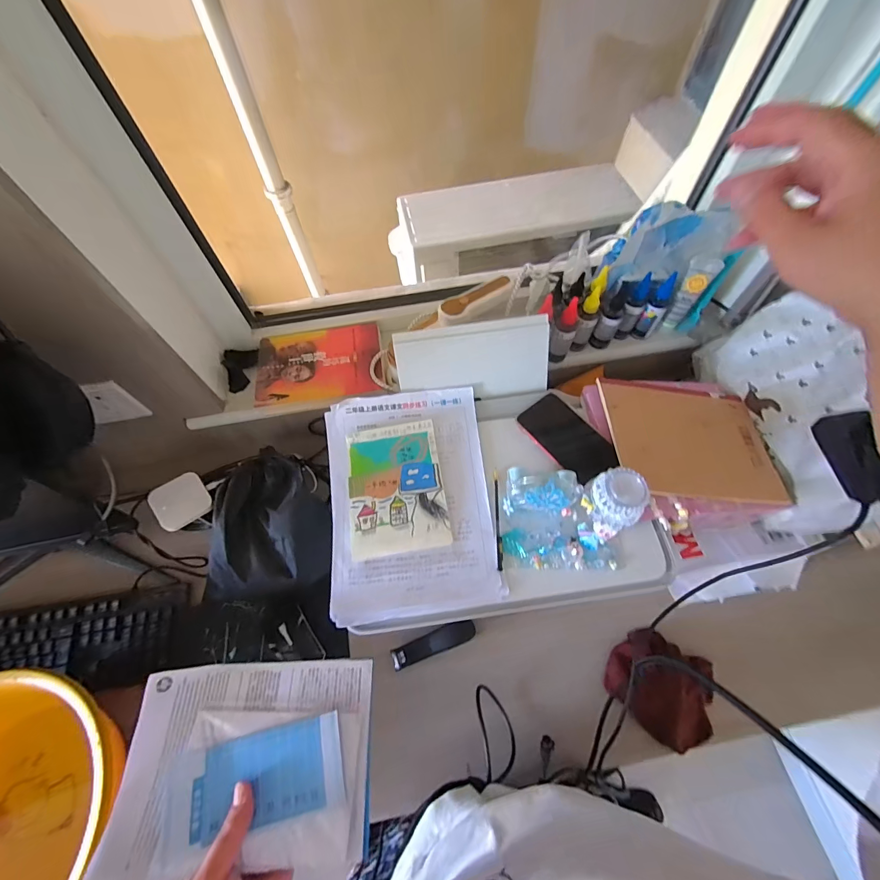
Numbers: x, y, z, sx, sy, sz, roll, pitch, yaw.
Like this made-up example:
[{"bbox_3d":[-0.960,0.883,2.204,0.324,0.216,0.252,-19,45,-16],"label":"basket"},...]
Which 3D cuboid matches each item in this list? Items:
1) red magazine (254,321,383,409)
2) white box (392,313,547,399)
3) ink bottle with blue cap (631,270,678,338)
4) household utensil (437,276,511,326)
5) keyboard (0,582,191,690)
[{"bbox_3d":[-0.203,-0.132,0.648,0.207,0.013,0.152,-8,62,-2],"label":"red magazine"},{"bbox_3d":[0.050,-0.114,0.570,0.223,0.115,0.015,-9,26,-3],"label":"white box"},{"bbox_3d":[0.358,-0.216,0.634,0.028,0.123,0.035,39,70,20],"label":"ink bottle with blue cap"},{"bbox_3d":[0.055,-0.222,0.603,0.124,0.025,0.035,-31,66,-14],"label":"household utensil"},{"bbox_3d":[-0.606,0.311,0.562,0.426,0.026,0.121,-9,62,-3],"label":"keyboard"}]

